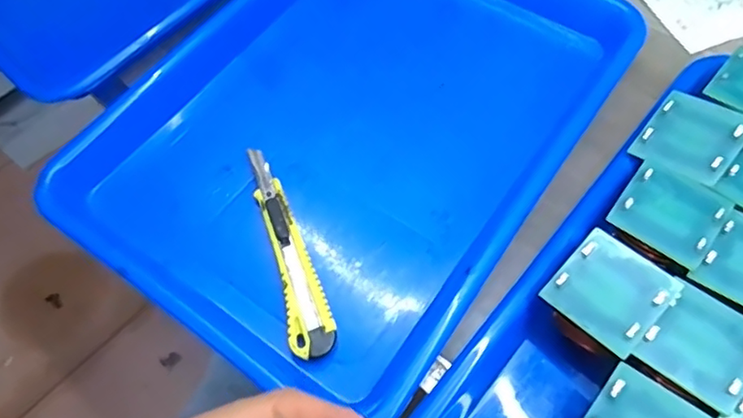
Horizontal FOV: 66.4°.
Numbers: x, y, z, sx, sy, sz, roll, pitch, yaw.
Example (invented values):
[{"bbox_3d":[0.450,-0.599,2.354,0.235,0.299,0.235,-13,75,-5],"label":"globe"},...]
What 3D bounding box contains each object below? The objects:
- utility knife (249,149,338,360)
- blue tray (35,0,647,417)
[{"bbox_3d":[-0.049,0.020,0.327,0.023,0.007,0.137,-18,61,-7],"label":"utility knife"},{"bbox_3d":[-0.008,-0.055,0.369,0.246,0.047,0.322,31,67,19],"label":"blue tray"}]

